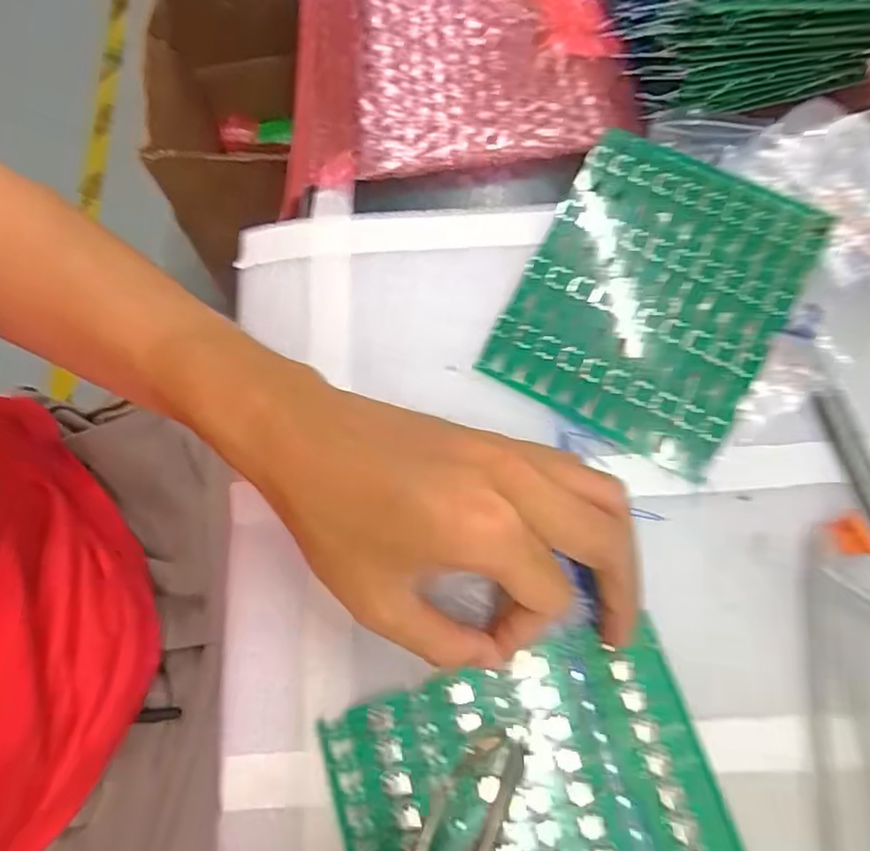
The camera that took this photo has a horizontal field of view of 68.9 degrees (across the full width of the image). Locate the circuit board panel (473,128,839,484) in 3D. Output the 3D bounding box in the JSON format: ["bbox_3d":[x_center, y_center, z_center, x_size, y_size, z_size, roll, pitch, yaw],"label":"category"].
[{"bbox_3d":[0.101,-0.061,0.297,0.113,0.004,0.139,28,84,11],"label":"circuit board panel"}]

